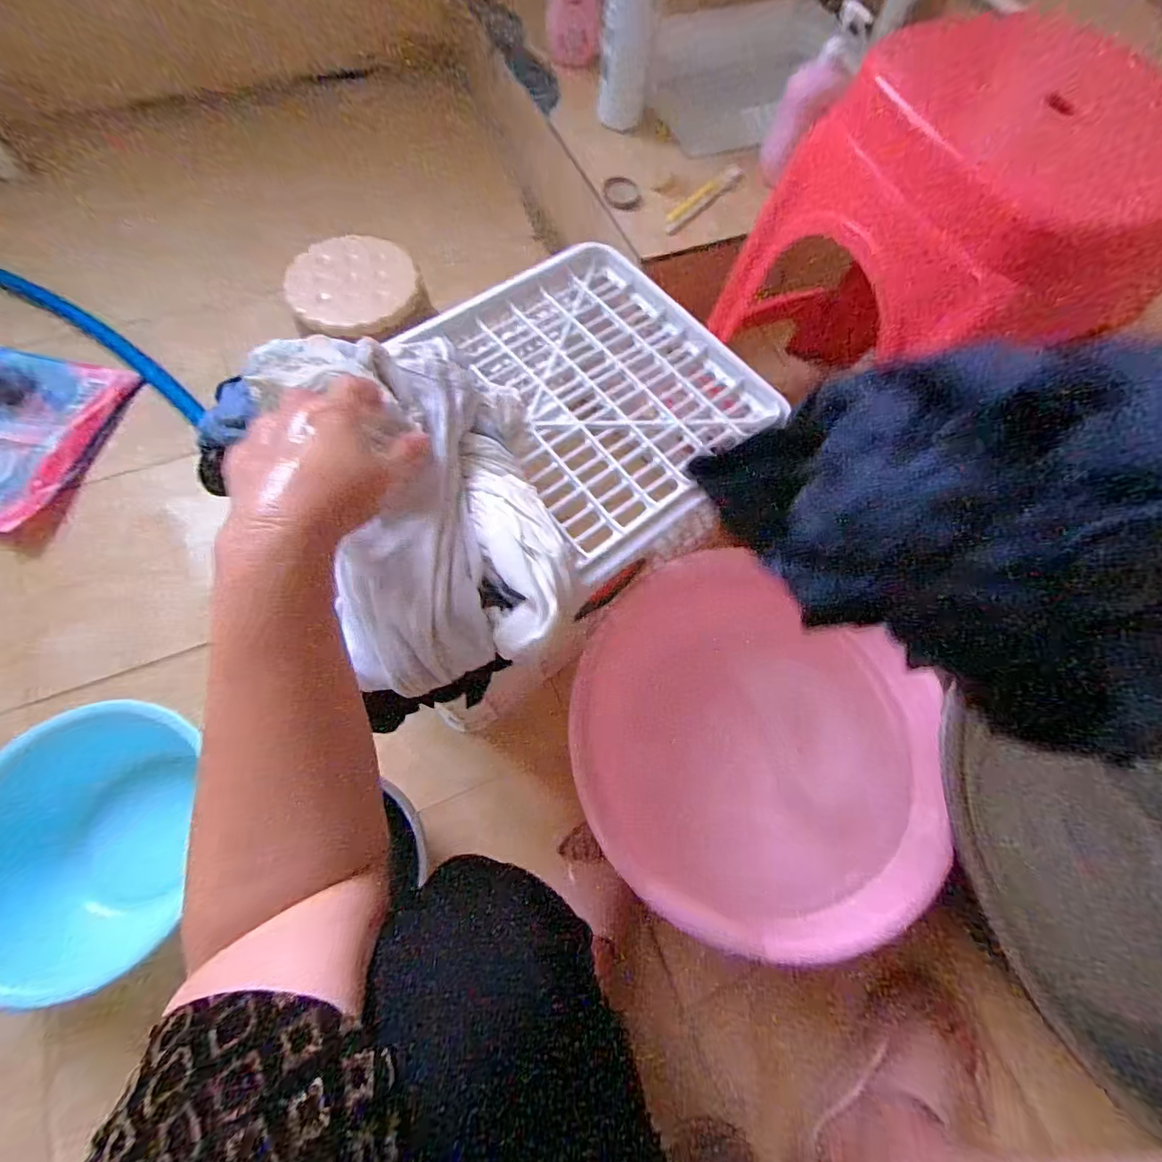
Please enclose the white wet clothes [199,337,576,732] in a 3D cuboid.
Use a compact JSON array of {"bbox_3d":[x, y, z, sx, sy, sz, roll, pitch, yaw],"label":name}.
[{"bbox_3d":[-0.130,-0.059,0.384,0.222,0.125,0.305,-16,71,-9],"label":"white wet clothes"}]

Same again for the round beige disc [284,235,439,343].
[{"bbox_3d":[-0.315,-0.414,0.706,0.187,0.052,0.144,-40,76,-16],"label":"round beige disc"}]

